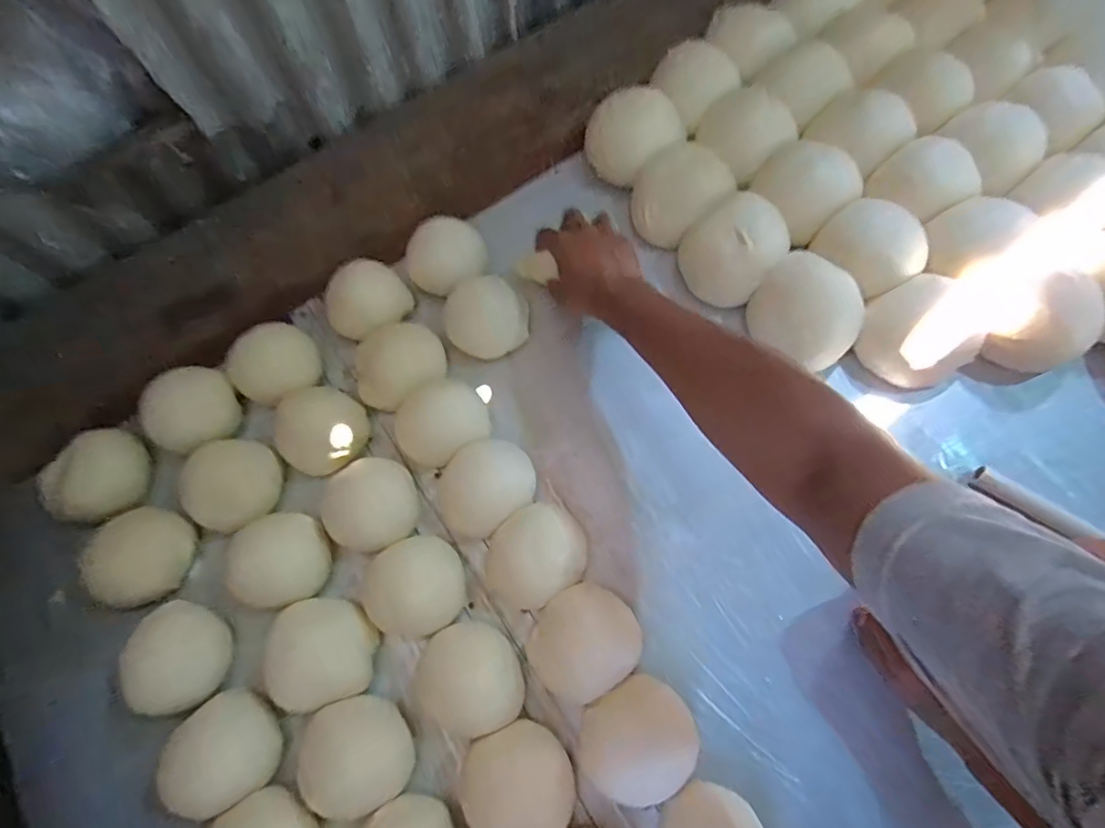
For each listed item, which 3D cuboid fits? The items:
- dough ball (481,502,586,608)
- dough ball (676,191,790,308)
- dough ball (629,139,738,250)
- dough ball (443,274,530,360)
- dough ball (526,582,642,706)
[{"bbox_3d":[-0.016,0.131,0.499,0.100,0.066,0.079,-33,72,-9],"label":"dough ball"},{"bbox_3d":[0.201,-0.184,0.595,0.104,0.062,0.095,-1,70,2],"label":"dough ball"},{"bbox_3d":[0.148,-0.256,0.623,0.102,0.061,0.093,-1,70,2],"label":"dough ball"},{"bbox_3d":[-0.073,-0.107,0.597,0.091,0.039,0.079,-20,70,-5],"label":"dough ball"},{"bbox_3d":[0.029,0.205,0.488,0.096,0.031,0.088,-1,70,2],"label":"dough ball"}]

